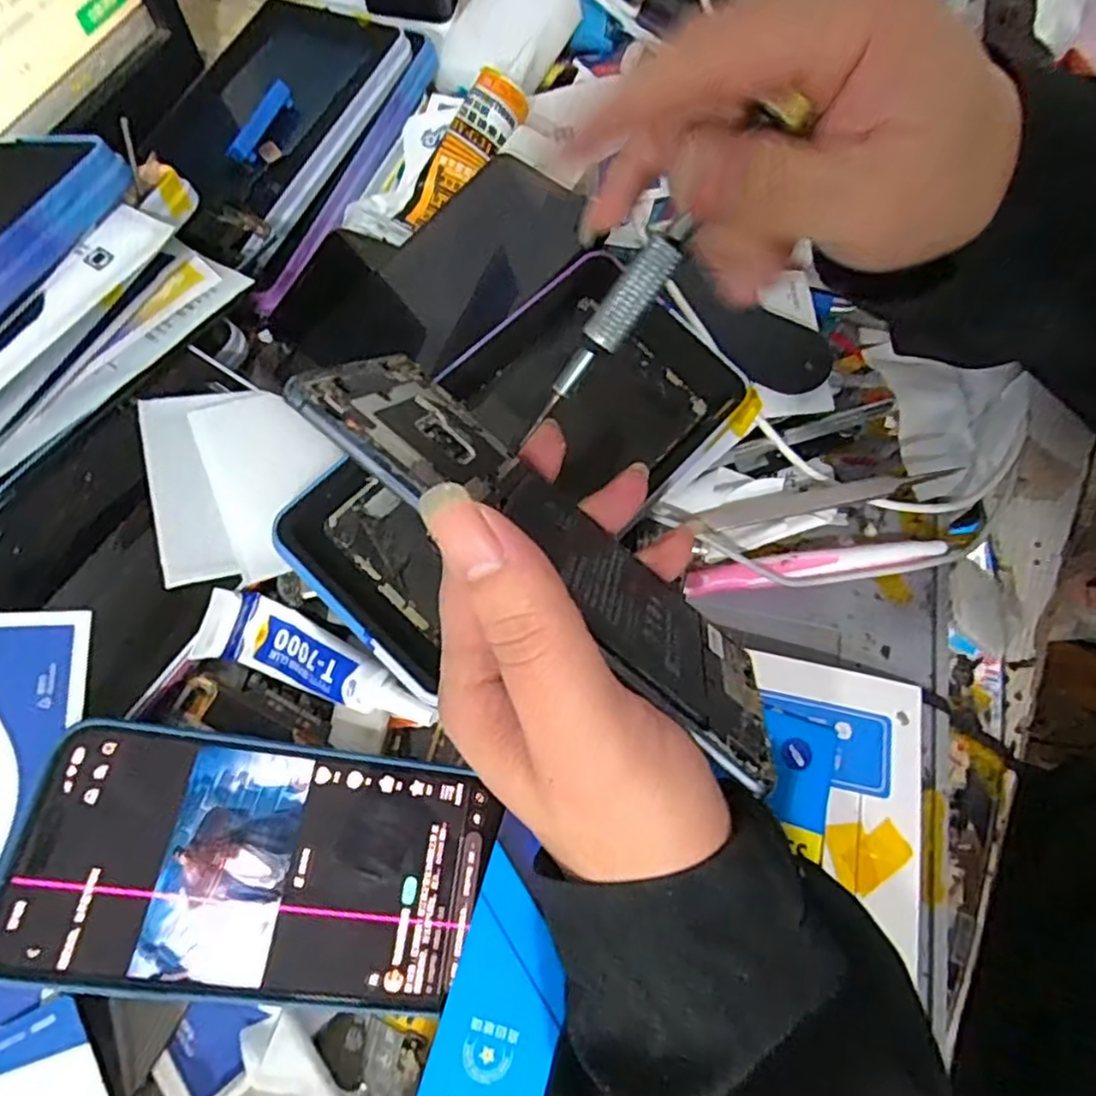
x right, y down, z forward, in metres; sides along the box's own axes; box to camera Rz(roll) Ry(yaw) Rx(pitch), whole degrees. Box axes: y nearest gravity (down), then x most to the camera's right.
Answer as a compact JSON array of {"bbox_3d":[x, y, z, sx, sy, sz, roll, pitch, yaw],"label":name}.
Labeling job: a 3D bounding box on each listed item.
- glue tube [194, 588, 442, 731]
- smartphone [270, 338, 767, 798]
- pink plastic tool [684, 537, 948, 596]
[{"bbox_3d":[-0.087,0.043,0.266,0.096,0.022,0.030,15,69,9],"label":"glue tube"},{"bbox_3d":[0.004,-0.001,0.194,0.152,0.070,0.004,40,113,-5],"label":"smartphone"},{"bbox_3d":[0.115,0.007,0.292,0.111,0.008,0.016,-9,67,-1],"label":"pink plastic tool"}]

